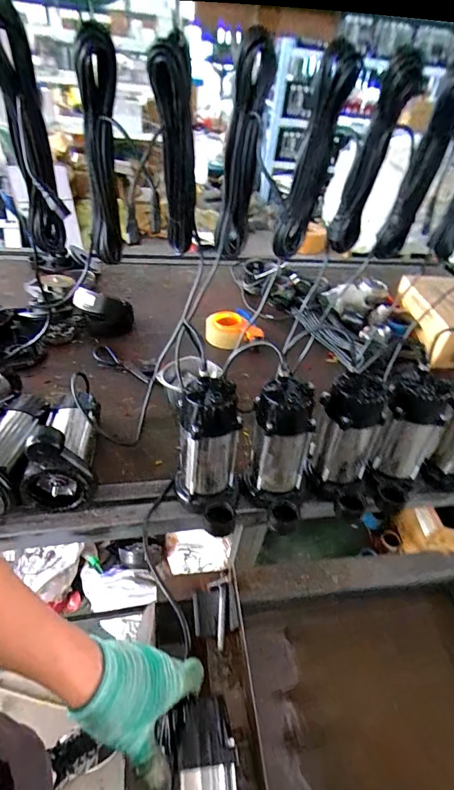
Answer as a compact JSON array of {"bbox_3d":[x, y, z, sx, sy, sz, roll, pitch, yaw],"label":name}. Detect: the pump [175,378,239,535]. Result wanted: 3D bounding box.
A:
[{"bbox_3d":[-0.033,0.115,0.667,0.107,0.240,0.169,2,42,-5],"label":"pump"}]

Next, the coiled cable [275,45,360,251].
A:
[{"bbox_3d":[0.162,-0.439,0.756,0.087,0.344,0.053,12,42,5],"label":"coiled cable"}]

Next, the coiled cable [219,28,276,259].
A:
[{"bbox_3d":[0.031,-0.445,0.745,0.073,0.349,0.072,9,42,2],"label":"coiled cable"}]

